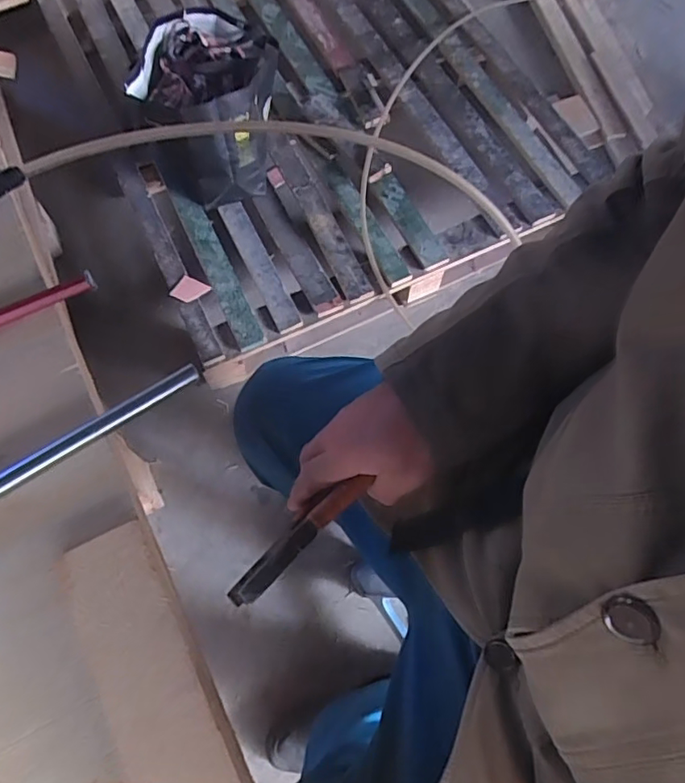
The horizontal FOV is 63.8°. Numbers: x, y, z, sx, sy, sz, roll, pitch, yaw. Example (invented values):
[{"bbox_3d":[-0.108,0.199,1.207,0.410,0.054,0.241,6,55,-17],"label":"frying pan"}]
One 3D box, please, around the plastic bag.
[{"bbox_3d":[-0.262,-0.543,1.073,0.237,0.209,0.289,8,68,0],"label":"plastic bag"}]

